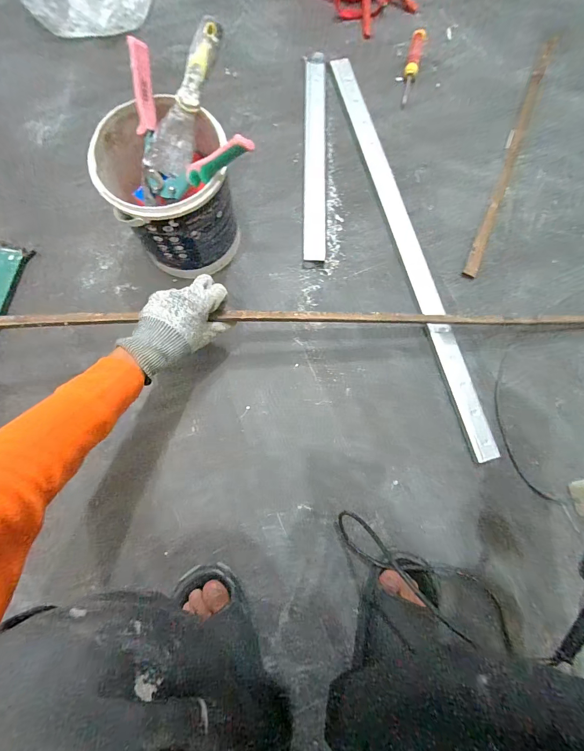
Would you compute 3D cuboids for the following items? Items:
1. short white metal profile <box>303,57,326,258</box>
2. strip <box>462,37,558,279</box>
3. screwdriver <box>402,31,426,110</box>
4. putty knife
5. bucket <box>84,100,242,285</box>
[{"bbox_3d":[0.046,-0.432,0.657,0.042,0.022,0.448,2,81,-4],"label":"short white metal profile"},{"bbox_3d":[0.449,-0.456,0.668,0.028,0.010,0.591,23,80,0],"label":"strip"},{"bbox_3d":[0.253,-0.650,0.701,0.026,0.031,0.181,16,81,-1],"label":"screwdriver"},{"bbox_3d":[-0.140,-0.366,0.447,0.052,0.020,0.188,27,106,0],"label":"putty knife"},{"bbox_3d":[-0.186,-0.280,0.532,0.171,0.189,0.185,-21,83,-7],"label":"bucket"}]

